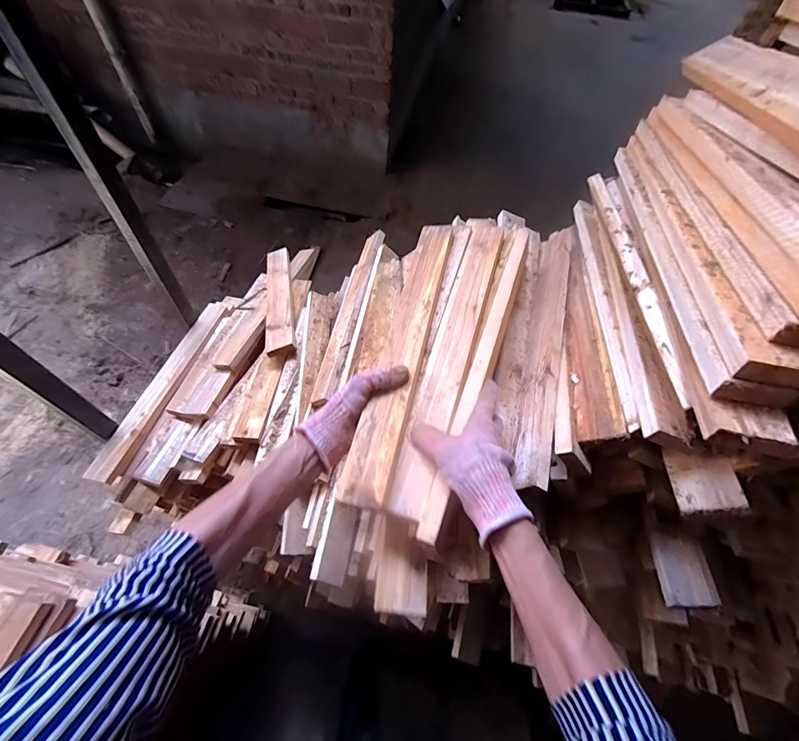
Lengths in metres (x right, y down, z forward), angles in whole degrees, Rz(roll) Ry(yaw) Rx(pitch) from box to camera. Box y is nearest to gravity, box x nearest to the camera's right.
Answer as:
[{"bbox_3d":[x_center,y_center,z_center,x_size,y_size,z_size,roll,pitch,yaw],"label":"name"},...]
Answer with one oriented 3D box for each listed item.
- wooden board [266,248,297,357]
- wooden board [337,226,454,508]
[{"bbox_3d":[-0.317,-0.206,0.984,0.065,0.027,0.481,-10,41,-11],"label":"wooden board"},{"bbox_3d":[0.015,-0.054,0.511,0.055,0.018,0.471,13,55,4],"label":"wooden board"}]

